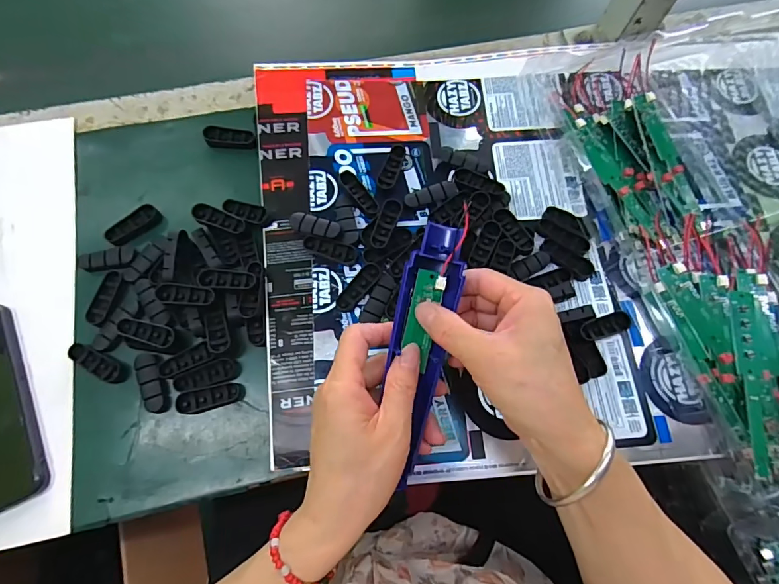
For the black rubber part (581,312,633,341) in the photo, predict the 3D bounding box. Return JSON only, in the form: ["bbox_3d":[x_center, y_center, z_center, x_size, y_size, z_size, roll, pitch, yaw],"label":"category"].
[{"bbox_3d":[0.176,0.028,0.346,0.048,0.006,0.016,-15,74,-18],"label":"black rubber part"}]

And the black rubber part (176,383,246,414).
[{"bbox_3d":[-0.142,0.084,0.337,0.050,0.008,0.017,-12,74,-5],"label":"black rubber part"}]

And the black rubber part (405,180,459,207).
[{"bbox_3d":[0.039,-0.089,0.384,0.049,0.004,0.017,-19,74,-7],"label":"black rubber part"}]

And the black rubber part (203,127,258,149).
[{"bbox_3d":[-0.151,-0.147,0.406,0.050,0.011,0.017,8,73,1],"label":"black rubber part"}]

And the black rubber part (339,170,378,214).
[{"bbox_3d":[-0.028,-0.092,0.384,0.016,0.010,0.052,-34,77,-10],"label":"black rubber part"}]

